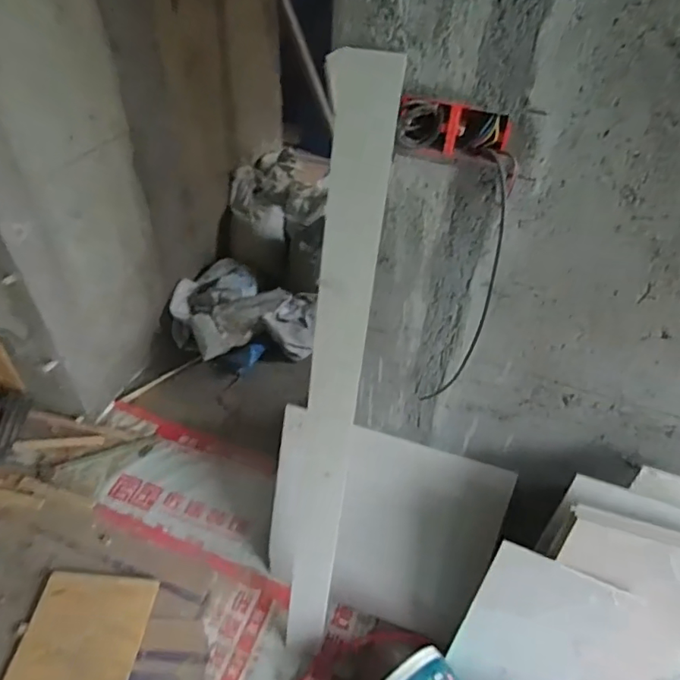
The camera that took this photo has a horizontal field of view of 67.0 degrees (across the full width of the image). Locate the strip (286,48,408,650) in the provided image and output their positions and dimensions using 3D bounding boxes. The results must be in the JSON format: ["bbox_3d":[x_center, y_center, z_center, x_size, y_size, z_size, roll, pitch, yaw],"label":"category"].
[{"bbox_3d":[-0.021,0.188,1.067,0.107,1.349,0.022,10,28,8],"label":"strip"}]

